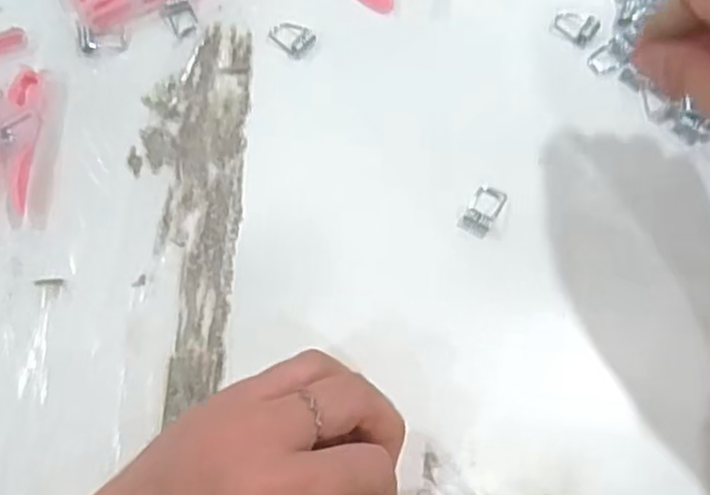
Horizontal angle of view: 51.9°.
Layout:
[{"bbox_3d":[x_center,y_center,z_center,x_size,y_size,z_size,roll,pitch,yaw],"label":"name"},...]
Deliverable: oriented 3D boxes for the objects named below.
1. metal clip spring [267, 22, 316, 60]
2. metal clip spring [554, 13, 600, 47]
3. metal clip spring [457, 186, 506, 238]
[{"bbox_3d":[-0.033,-0.109,0.378,0.023,0.004,0.017,39,71,14],"label":"metal clip spring"},{"bbox_3d":[0.118,-0.119,0.387,0.022,0.007,0.017,40,71,14],"label":"metal clip spring"},{"bbox_3d":[0.059,-0.018,0.337,0.014,0.004,0.027,28,68,10],"label":"metal clip spring"}]

